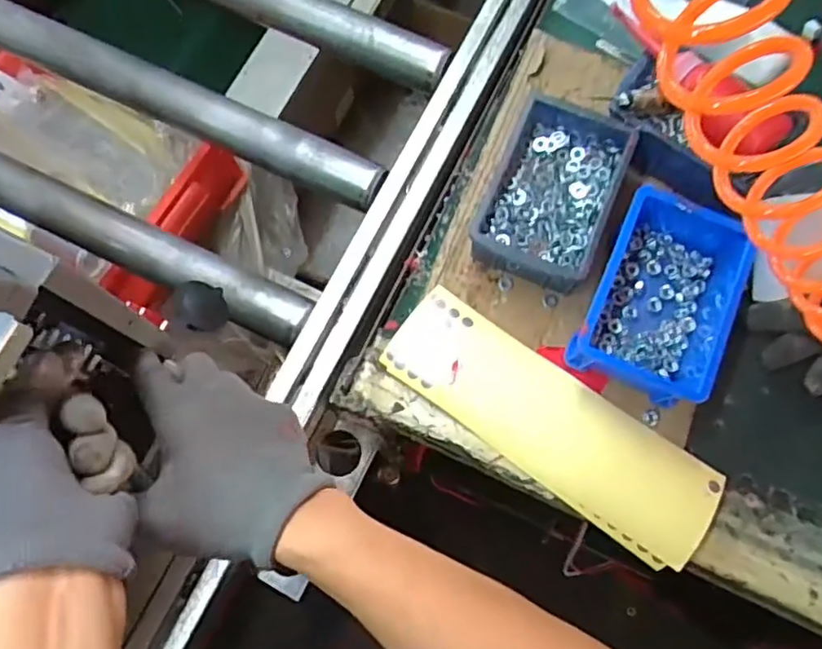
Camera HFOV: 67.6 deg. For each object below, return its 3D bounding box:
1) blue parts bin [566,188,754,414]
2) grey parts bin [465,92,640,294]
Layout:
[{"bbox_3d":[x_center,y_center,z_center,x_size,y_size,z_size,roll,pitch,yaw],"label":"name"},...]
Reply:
[{"bbox_3d":[0.194,-0.024,0.471,0.103,0.051,0.158,25,75,6],"label":"blue parts bin"},{"bbox_3d":[0.114,-0.105,0.498,0.094,0.044,0.150,24,75,6],"label":"grey parts bin"}]

